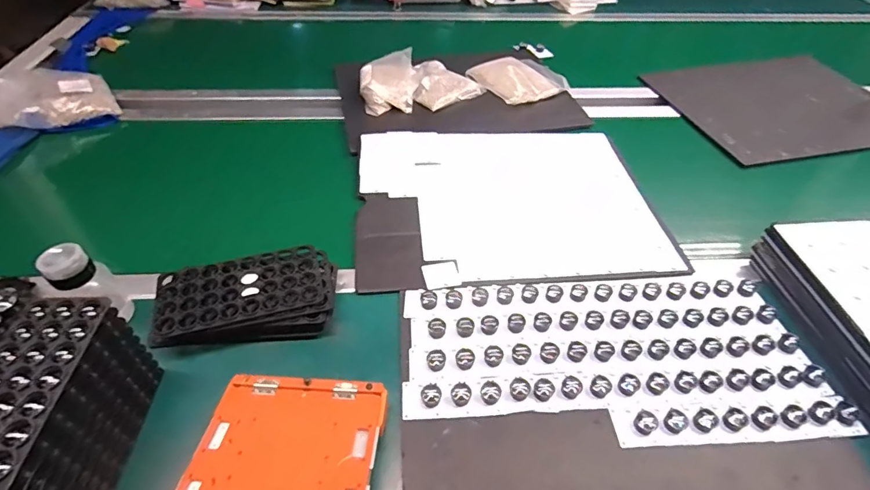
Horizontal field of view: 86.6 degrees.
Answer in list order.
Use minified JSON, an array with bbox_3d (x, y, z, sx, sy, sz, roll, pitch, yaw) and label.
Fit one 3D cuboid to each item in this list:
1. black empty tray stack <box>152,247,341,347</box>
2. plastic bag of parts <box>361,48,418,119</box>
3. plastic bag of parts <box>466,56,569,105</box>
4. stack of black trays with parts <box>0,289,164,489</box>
[{"bbox_3d":[-0.235,0.071,0.587,0.213,0.043,0.123,-6,47,-7],"label":"black empty tray stack"},{"bbox_3d":[-0.098,-0.341,0.974,0.121,0.061,0.166,-2,47,-4],"label":"plastic bag of parts"},{"bbox_3d":[0.187,-0.369,1.024,0.182,0.023,0.177,-21,50,-20],"label":"plastic bag of parts"},{"bbox_3d":[-0.358,0.164,0.416,0.100,0.145,0.211,-1,46,-2],"label":"stack of black trays with parts"}]

